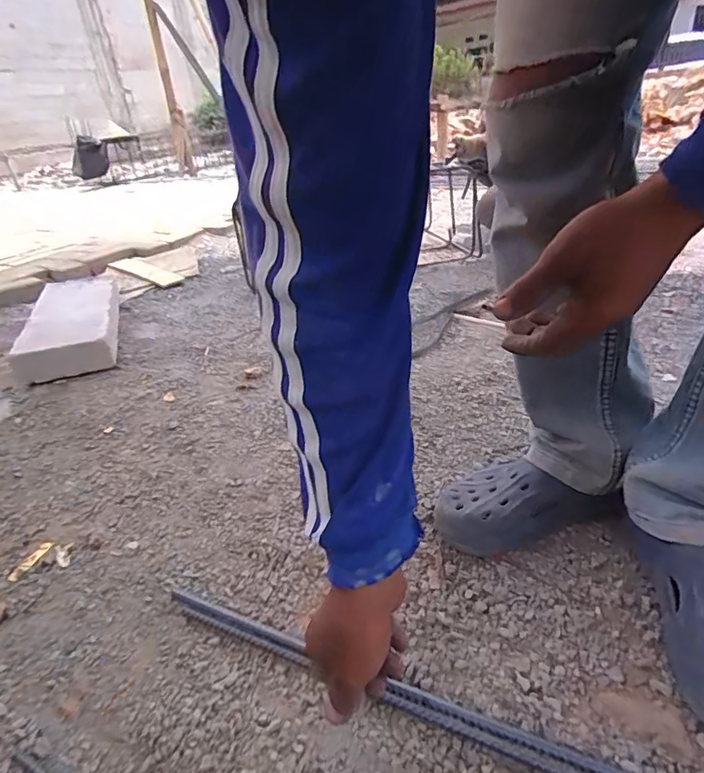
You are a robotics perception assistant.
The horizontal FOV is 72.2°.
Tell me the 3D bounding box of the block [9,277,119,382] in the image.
[{"bbox_3d":[-0.762,-0.189,1.335,0.190,0.097,0.641,-17,31,-15],"label":"block"}]

